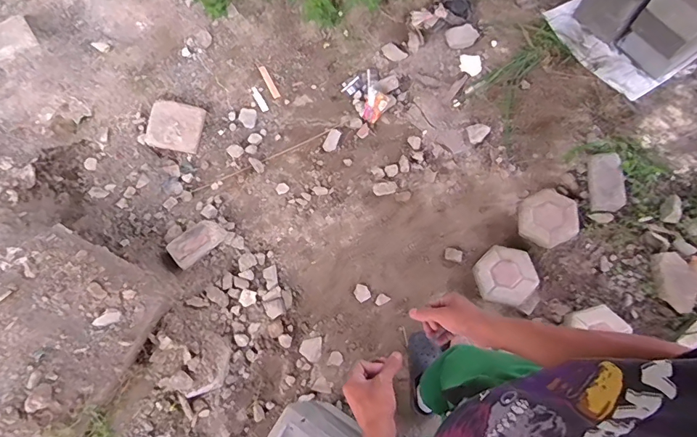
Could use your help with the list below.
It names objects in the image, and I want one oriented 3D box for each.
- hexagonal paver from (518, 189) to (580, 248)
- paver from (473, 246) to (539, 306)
[{"bbox_3d":[0.751,0.003,1.597,0.204,0.060,0.200,42,97,25],"label":"hexagonal paver"},{"bbox_3d":[0.578,0.203,1.541,0.227,0.075,0.207,-41,71,-12],"label":"paver"}]

